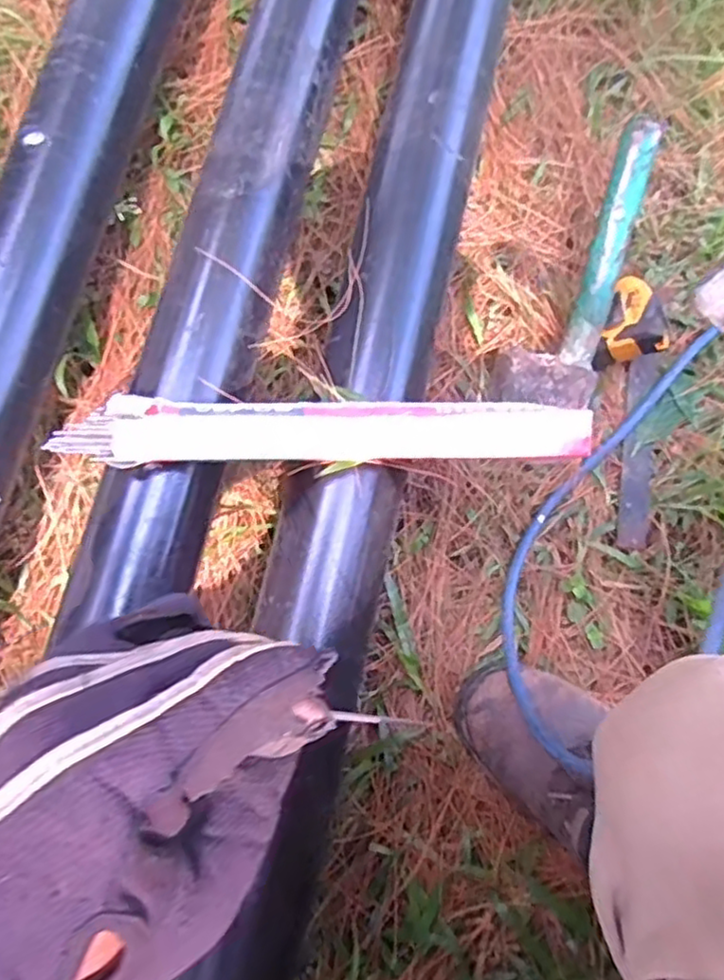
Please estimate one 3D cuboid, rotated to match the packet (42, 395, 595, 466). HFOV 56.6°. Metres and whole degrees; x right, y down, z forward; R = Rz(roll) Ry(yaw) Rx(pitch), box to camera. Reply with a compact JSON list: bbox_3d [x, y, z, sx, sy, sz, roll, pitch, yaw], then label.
[{"bbox_3d":[-0.024,-0.043,0.460,0.355,0.020,0.045,-2,81,1],"label":"packet"}]

